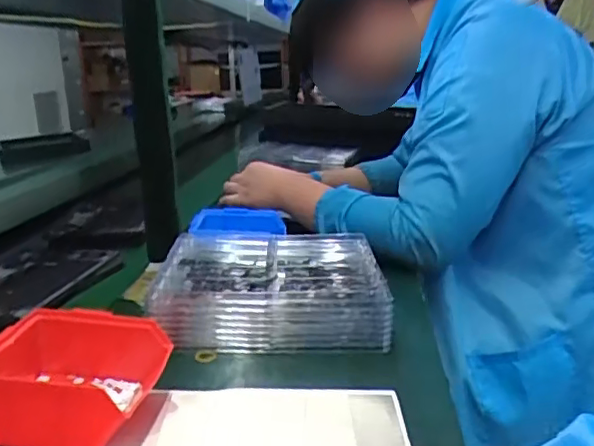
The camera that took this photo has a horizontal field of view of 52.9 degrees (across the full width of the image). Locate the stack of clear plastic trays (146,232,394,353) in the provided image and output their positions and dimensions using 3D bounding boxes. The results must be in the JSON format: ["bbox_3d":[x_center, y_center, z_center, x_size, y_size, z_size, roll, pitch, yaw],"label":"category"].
[{"bbox_3d":[-0.031,0.074,0.720,0.253,0.060,0.232,-3,14,-2],"label":"stack of clear plastic trays"}]

